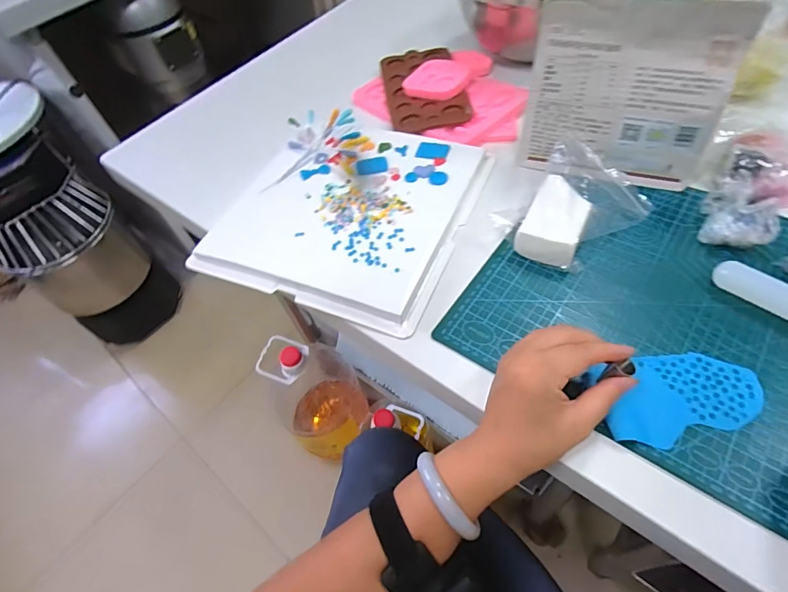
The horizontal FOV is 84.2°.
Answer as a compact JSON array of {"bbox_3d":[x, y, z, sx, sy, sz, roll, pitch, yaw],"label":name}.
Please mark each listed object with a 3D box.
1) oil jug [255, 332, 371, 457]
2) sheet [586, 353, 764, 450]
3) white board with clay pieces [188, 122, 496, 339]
[{"bbox_3d":[-0.206,0.208,1.055,0.207,0.407,0.181,28,64,25],"label":"oil jug"},{"bbox_3d":[0.219,0.075,0.338,0.121,0.008,0.067,-14,52,-5],"label":"sheet"},{"bbox_3d":[-0.053,-0.107,0.497,0.268,0.020,0.267,18,60,19],"label":"white board with clay pieces"}]

